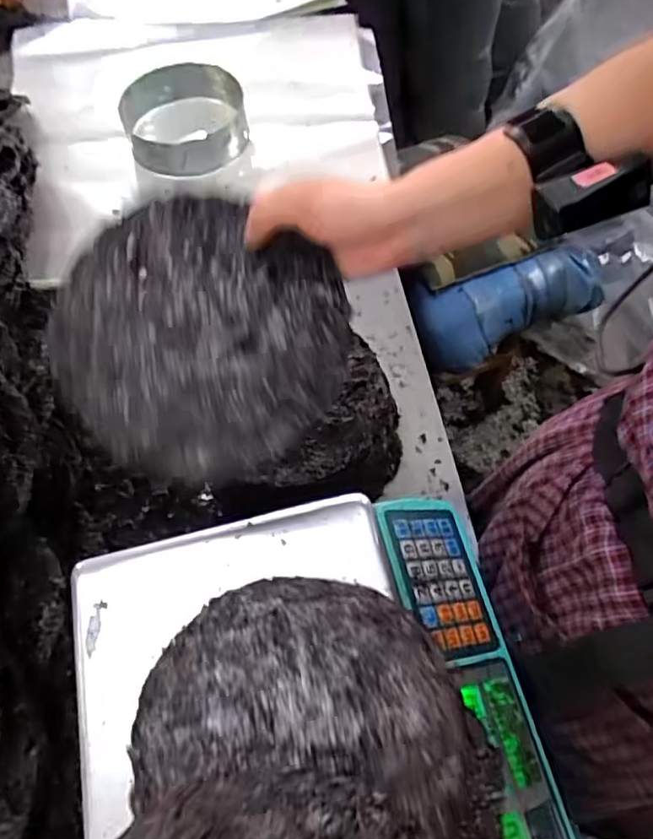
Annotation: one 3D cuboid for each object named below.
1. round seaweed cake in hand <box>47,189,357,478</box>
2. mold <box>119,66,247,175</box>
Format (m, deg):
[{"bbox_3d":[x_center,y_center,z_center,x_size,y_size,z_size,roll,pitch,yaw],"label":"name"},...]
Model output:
[{"bbox_3d":[-0.088,-0.059,0.417,0.198,0.021,0.188,0,85,0],"label":"round seaweed cake in hand"},{"bbox_3d":[-0.211,-0.445,0.893,0.181,0.055,0.171,-10,62,-4],"label":"mold"}]

